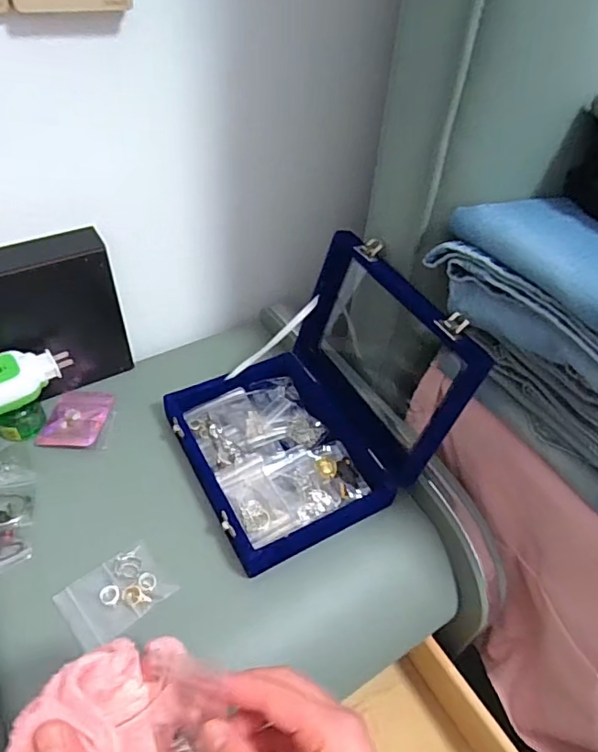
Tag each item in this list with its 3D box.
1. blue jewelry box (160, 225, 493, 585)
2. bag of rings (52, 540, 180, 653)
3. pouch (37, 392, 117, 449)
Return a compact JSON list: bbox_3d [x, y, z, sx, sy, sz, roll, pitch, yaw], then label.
[{"bbox_3d":[0.004,0.010,0.477,0.208,0.170,0.204,-20,50,-24],"label":"blue jewelry box"},{"bbox_3d":[-0.150,0.177,0.427,0.078,0.010,0.058,-30,54,-30],"label":"bag of rings"},{"bbox_3d":[-0.230,0.042,0.544,0.060,0.005,0.079,3,44,-2],"label":"pouch"}]

